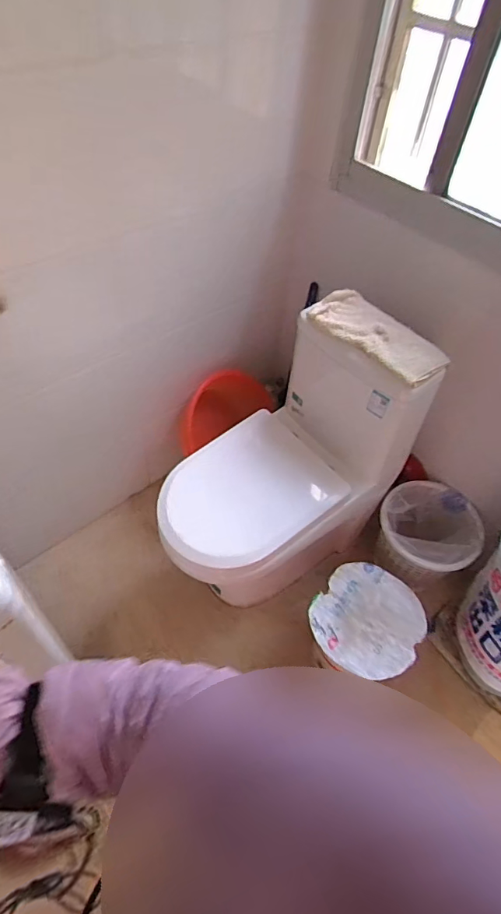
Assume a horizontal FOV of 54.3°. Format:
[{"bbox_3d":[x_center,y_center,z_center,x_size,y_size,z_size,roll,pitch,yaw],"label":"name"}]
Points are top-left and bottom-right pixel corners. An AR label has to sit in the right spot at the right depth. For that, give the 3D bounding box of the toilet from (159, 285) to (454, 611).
[{"bbox_3d":[0.085,0.069,1.290,0.592,0.774,0.403,-33,61,-26],"label":"toilet"}]

